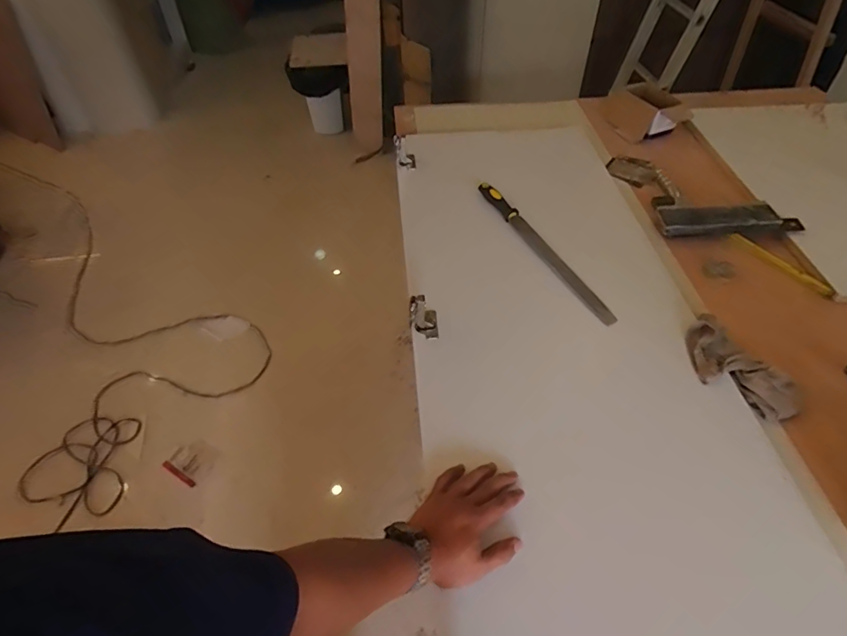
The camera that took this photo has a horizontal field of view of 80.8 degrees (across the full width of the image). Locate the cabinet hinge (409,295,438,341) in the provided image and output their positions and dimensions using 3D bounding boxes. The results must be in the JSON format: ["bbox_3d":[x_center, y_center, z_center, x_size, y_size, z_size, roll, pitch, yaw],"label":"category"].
[{"bbox_3d":[0.001,-0.003,0.807,0.027,0.080,0.044,6,42,49],"label":"cabinet hinge"}]

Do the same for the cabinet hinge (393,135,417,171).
[{"bbox_3d":[-0.046,-0.373,1.131,0.035,0.080,0.027,-45,22,-30],"label":"cabinet hinge"}]

